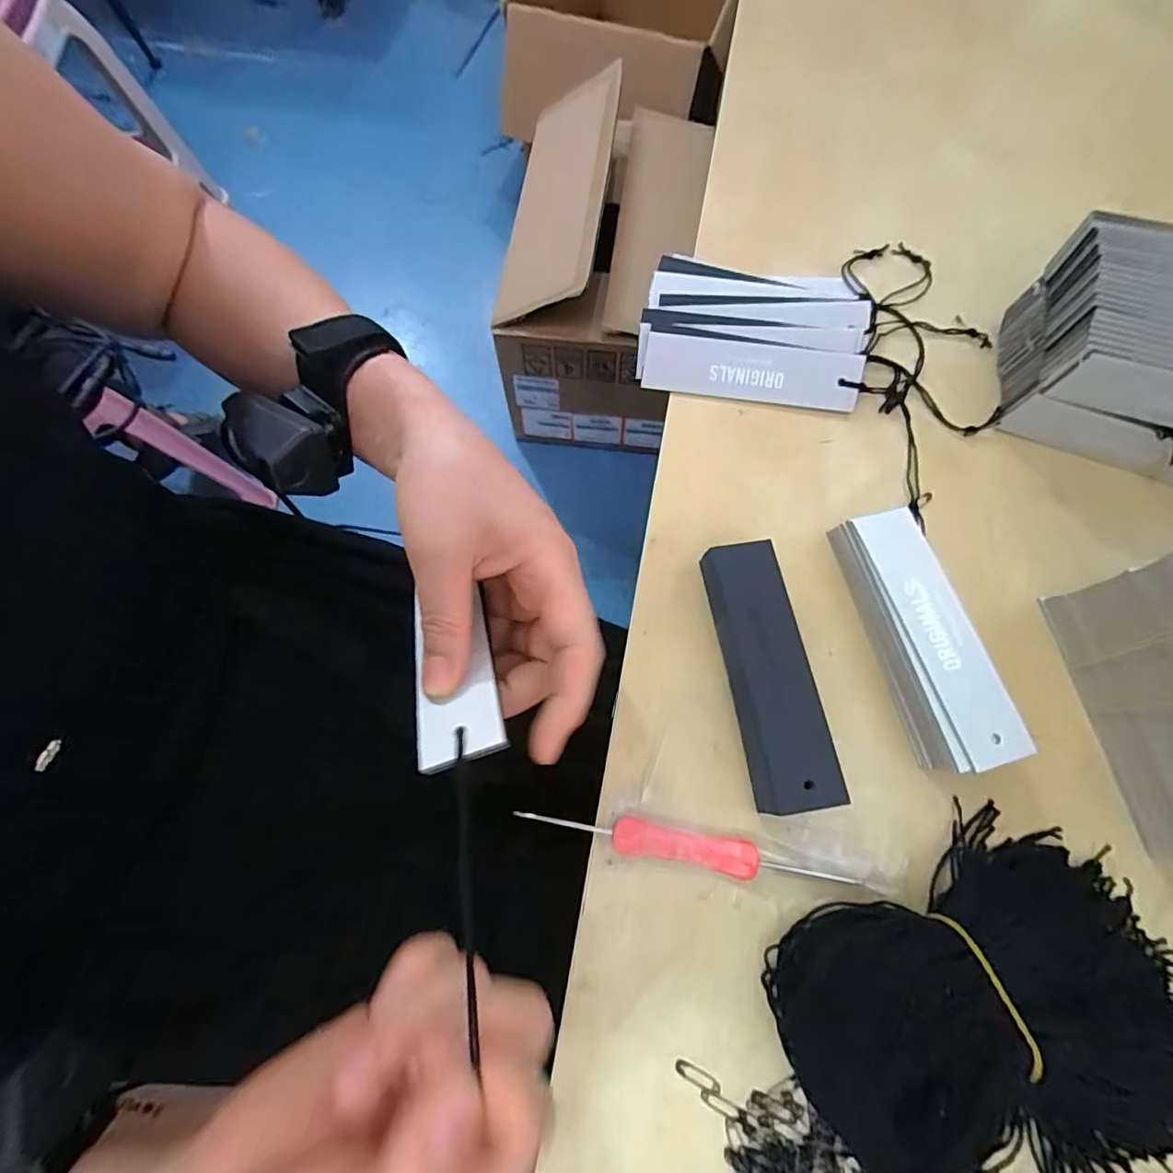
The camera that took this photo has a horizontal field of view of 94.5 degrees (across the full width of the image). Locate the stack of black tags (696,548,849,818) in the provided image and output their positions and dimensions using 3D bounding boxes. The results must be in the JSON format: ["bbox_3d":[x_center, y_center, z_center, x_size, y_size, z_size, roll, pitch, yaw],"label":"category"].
[{"bbox_3d":[0.087,0.041,0.263,0.036,0.022,0.126,-9,71,-3],"label":"stack of black tags"}]

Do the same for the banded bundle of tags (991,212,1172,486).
[{"bbox_3d":[0.312,-0.121,0.292,0.130,0.073,0.106,14,72,5],"label":"banded bundle of tags"}]

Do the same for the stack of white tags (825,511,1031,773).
[{"bbox_3d":[0.166,0.024,0.267,0.041,0.019,0.125,-13,72,-4],"label":"stack of white tags"}]

